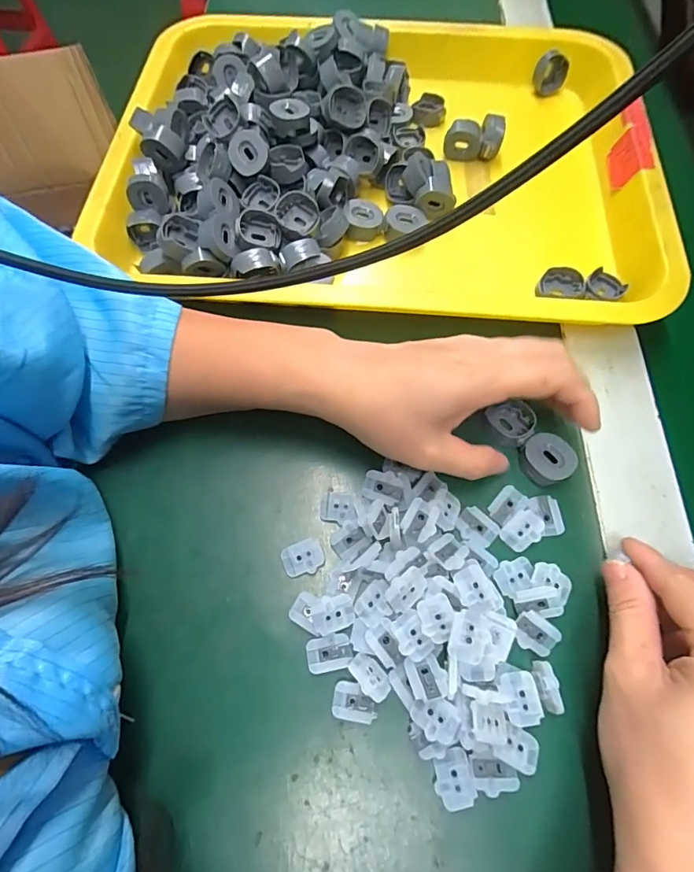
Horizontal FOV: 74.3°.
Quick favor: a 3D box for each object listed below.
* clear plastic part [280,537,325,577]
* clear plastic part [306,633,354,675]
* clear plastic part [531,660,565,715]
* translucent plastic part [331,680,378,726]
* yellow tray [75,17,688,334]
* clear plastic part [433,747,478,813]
[{"bbox_3d":[-0.023,0.064,0.241,0.021,0.004,0.016,-18,67,-8],"label":"clear plastic part"},{"bbox_3d":[-0.008,0.105,0.221,0.022,0.004,0.016,-12,66,-5],"label":"clear plastic part"},{"bbox_3d":[0.092,0.116,0.212,0.008,0.013,0.021,-15,66,-7],"label":"clear plastic part"},{"bbox_3d":[0.004,0.124,0.214,0.020,0.004,0.015,10,66,5],"label":"translucent plastic part"},{"bbox_3d":[0.028,-0.213,0.338,0.391,0.051,0.308,11,66,5],"label":"yellow tray"},{"bbox_3d":[0.047,0.151,0.200,0.016,0.004,0.021,-12,66,-5],"label":"clear plastic part"}]

